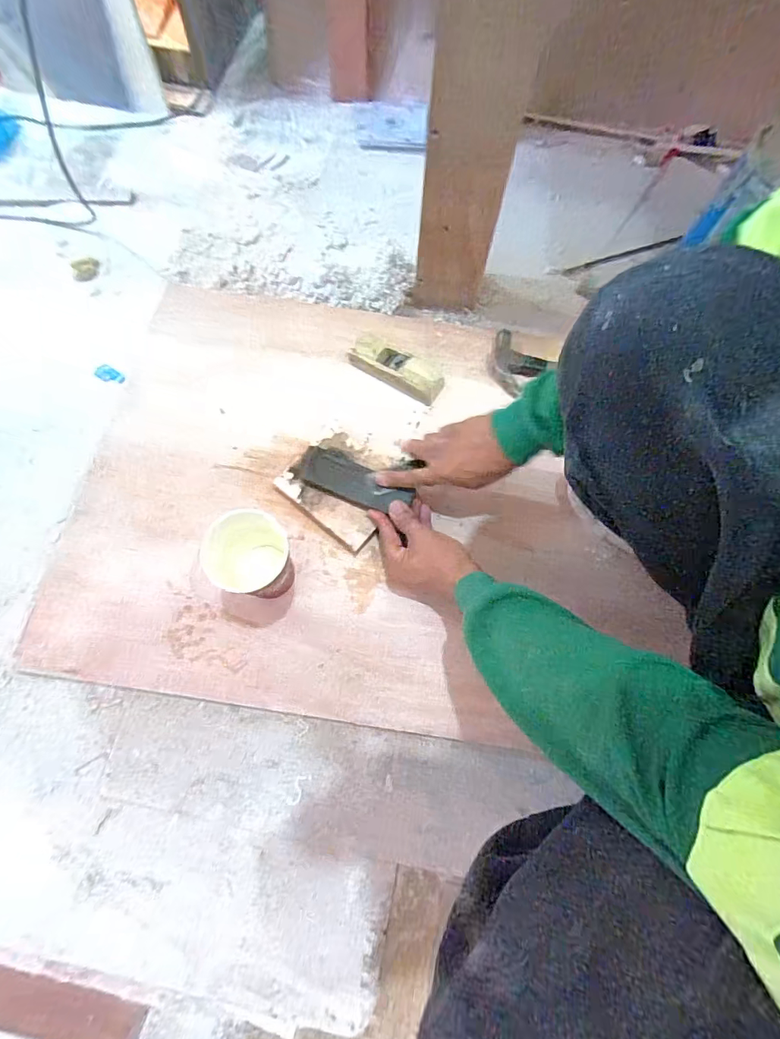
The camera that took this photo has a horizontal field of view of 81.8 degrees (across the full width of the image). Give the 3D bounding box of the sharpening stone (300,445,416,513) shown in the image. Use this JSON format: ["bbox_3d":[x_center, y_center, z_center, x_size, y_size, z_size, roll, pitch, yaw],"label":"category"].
[{"bbox_3d":[-0.045,-0.049,0.599,0.150,0.022,0.051,24,72,3],"label":"sharpening stone"}]

